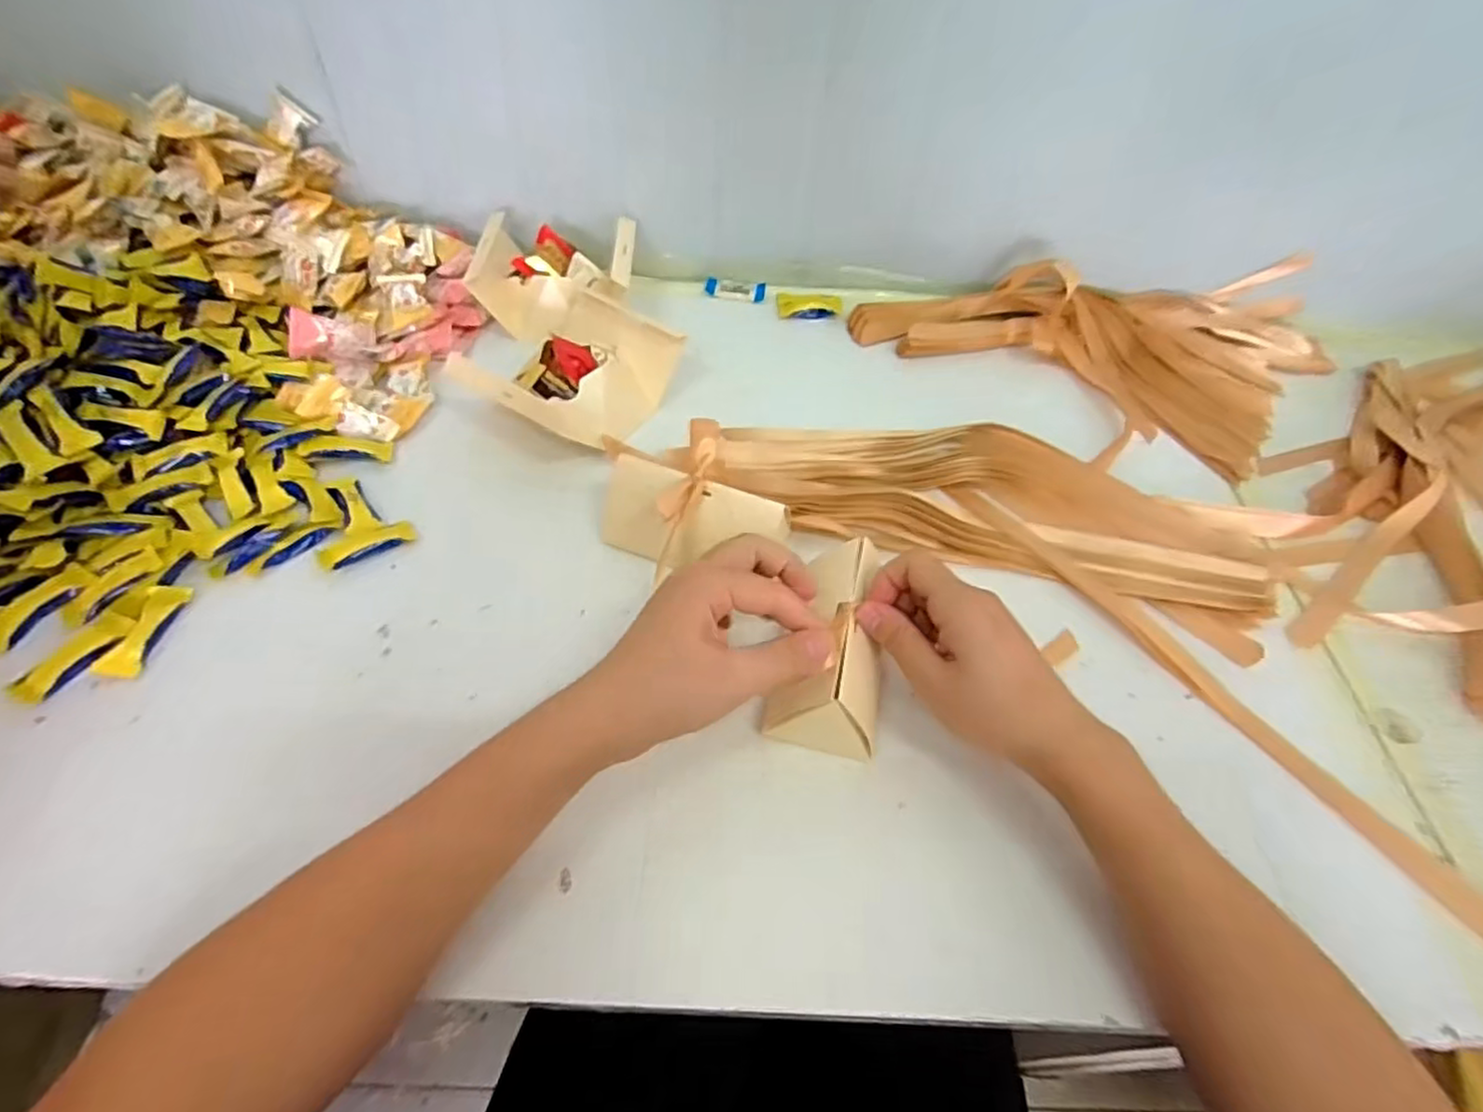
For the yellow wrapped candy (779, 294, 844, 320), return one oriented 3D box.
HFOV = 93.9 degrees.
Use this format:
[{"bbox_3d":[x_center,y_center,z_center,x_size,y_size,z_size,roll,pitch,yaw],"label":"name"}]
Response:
[{"bbox_3d":[0.075,-0.271,0.749,0.072,0.008,0.051,0,53,-6],"label":"yellow wrapped candy"}]

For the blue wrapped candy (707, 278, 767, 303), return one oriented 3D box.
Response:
[{"bbox_3d":[-0.006,-0.292,0.761,0.064,0.013,0.023,2,53,-4],"label":"blue wrapped candy"}]

